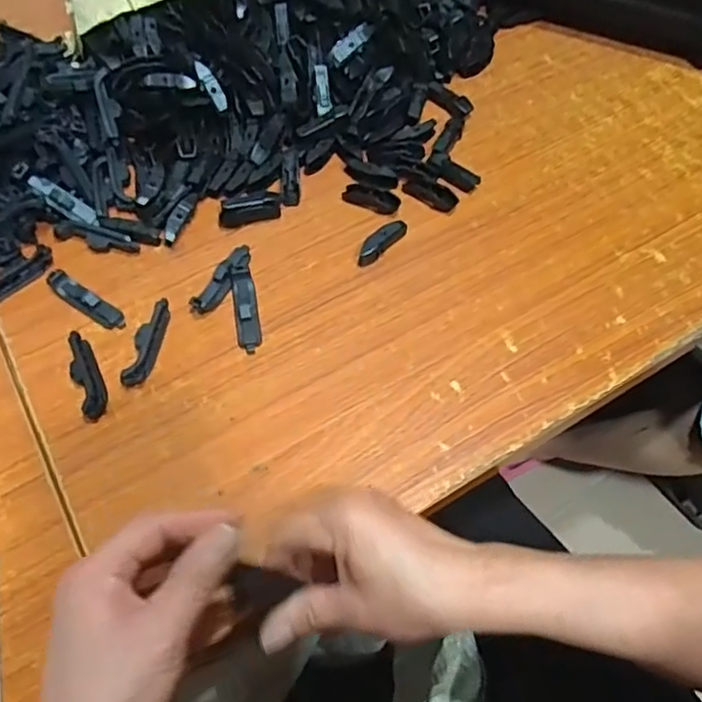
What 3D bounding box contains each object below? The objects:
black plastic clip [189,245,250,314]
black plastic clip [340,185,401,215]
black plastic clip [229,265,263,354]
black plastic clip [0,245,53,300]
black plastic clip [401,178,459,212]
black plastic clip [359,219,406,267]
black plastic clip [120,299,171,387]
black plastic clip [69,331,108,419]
[{"bbox_3d":[-0.104,-0.060,0.520,0.019,0.012,0.074,25,64,14],"label":"black plastic clip"},{"bbox_3d":[0.019,-0.136,0.563,0.051,0.010,0.019,19,62,12],"label":"black plastic clip"},{"bbox_3d":[-0.085,-0.036,0.506,0.019,0.013,0.079,-10,61,-5],"label":"black plastic clip"},{"bbox_3d":[-0.278,-0.060,0.518,0.018,0.007,0.075,40,68,21],"label":"black plastic clip"},{"bbox_3d":[0.070,-0.140,0.563,0.049,0.010,0.021,26,64,15],"label":"black plastic clip"},{"bbox_3d":[0.026,-0.093,0.537,0.016,0.014,0.053,39,68,21],"label":"black plastic clip"},{"bbox_3d":[-0.158,-0.009,0.490,0.022,0.013,0.076,3,60,3],"label":"black plastic clip"},{"bbox_3d":[-0.200,0.016,0.476,0.020,0.012,0.077,-22,62,-11],"label":"black plastic clip"}]

